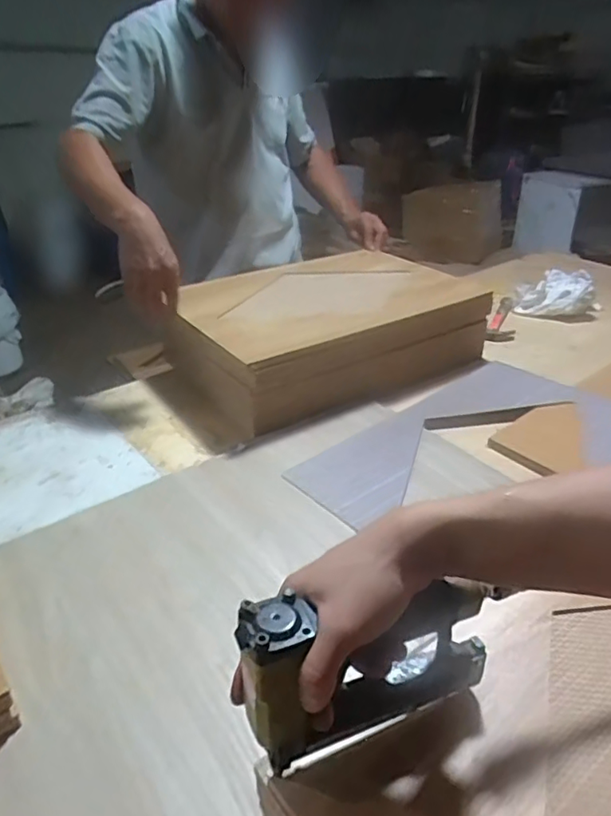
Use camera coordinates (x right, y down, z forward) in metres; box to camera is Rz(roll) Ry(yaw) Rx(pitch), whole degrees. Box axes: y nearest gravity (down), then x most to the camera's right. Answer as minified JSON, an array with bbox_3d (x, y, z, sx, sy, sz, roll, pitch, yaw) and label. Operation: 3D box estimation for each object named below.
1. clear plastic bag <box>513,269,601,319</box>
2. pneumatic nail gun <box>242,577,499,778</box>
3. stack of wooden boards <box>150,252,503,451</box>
[{"bbox_3d":[0.690,-0.306,1.566,0.189,0.086,0.261,28,41,36],"label":"clear plastic bag"},{"bbox_3d":[0.046,0.173,0.402,0.184,0.143,0.047,-17,35,-23],"label":"pneumatic nail gun"},{"bbox_3d":[0.024,-0.174,1.208,0.620,0.178,0.443,-19,37,-28],"label":"stack of wooden boards"}]

